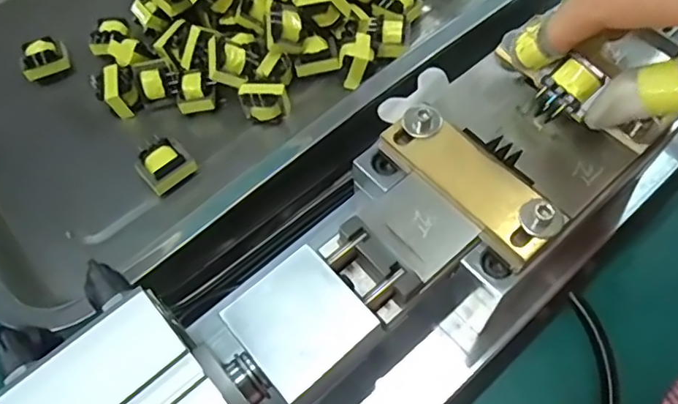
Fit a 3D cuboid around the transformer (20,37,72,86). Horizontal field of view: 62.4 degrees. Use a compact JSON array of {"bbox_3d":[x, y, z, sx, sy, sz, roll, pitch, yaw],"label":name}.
[{"bbox_3d":[-0.175,-0.084,0.334,0.026,0.021,0.020,-27,64,-11],"label":"transformer"}]

